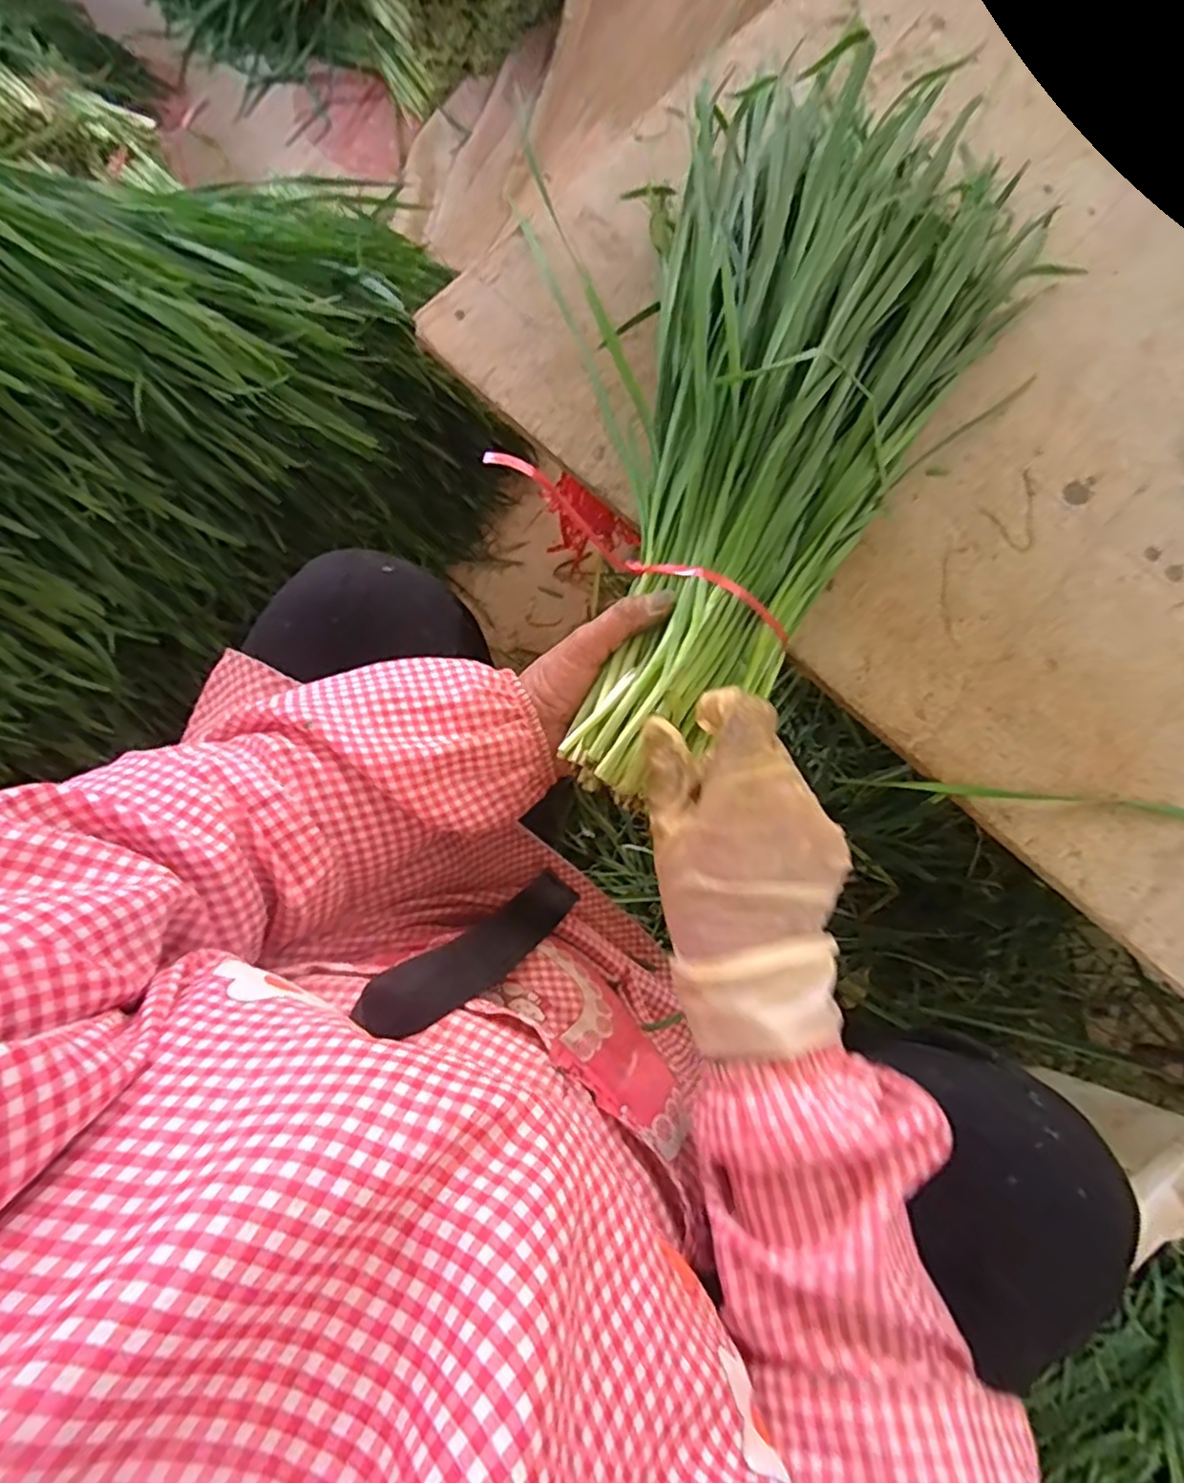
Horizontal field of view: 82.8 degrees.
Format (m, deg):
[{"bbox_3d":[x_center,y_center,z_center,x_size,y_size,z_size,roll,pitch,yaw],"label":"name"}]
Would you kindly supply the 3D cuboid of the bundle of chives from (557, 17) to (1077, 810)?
[{"bbox_3d":[0.104,-0.186,0.391,0.203,0.107,0.463,25,79,4],"label":"bundle of chives"}]

